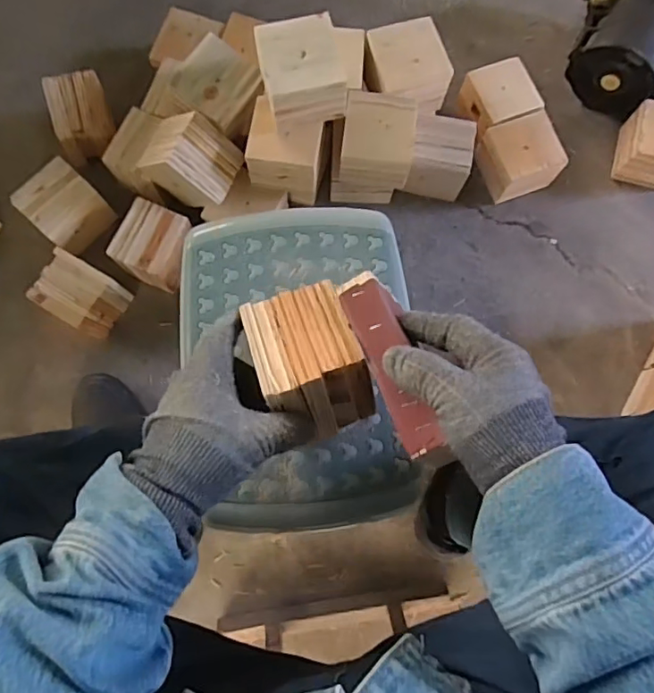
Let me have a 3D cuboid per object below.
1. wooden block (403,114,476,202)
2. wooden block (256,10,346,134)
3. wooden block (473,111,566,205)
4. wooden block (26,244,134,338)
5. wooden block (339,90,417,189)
[{"bbox_3d":[0.170,-0.285,0.854,0.091,0.094,0.088,8,79,2],"label":"wooden block"},{"bbox_3d":[-0.031,-0.337,0.699,0.100,0.085,0.095,-14,80,-3],"label":"wooden block"},{"bbox_3d":[0.292,-0.283,0.851,0.097,0.090,0.098,-20,79,-3],"label":"wooden block"},{"bbox_3d":[-0.348,-0.070,0.806,0.091,0.102,0.081,33,81,7],"label":"wooden block"},{"bbox_3d":[0.071,-0.282,0.767,0.096,0.071,0.103,8,79,1],"label":"wooden block"}]

